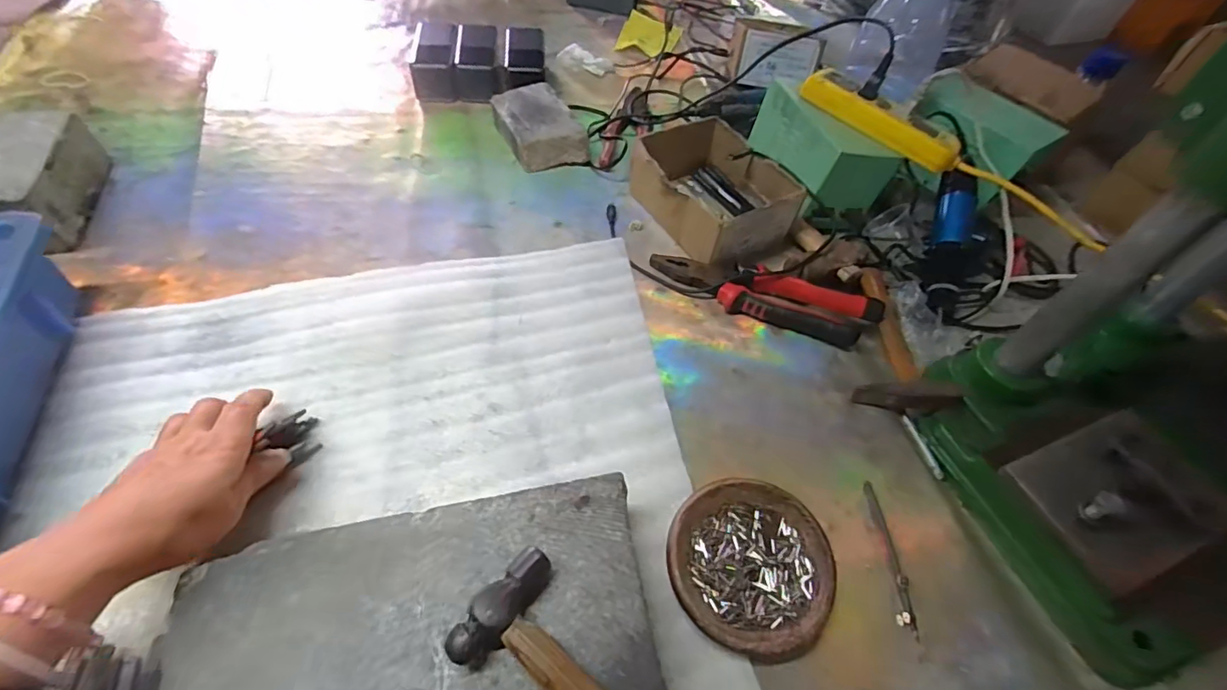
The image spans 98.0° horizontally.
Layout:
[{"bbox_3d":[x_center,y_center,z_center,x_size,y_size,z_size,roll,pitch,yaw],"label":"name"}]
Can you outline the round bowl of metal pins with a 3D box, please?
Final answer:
[{"bbox_3d":[0.094,0.151,0.368,0.109,0.019,0.111,9,51,1],"label":"round bowl of metal pins"}]

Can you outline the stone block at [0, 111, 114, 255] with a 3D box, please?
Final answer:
[{"bbox_3d":[-0.550,-0.146,0.488,0.096,0.064,0.160,-10,53,-14],"label":"stone block"}]

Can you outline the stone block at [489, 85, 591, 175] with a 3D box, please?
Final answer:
[{"bbox_3d":[-0.097,-0.271,0.666,0.088,0.046,0.131,-21,57,-21],"label":"stone block"}]

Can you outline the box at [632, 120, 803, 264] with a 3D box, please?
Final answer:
[{"bbox_3d":[0.110,-0.171,0.588,0.132,0.064,0.165,-21,57,-21],"label":"box"}]

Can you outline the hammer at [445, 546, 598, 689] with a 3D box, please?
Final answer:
[{"bbox_3d":[-0.011,0.177,0.259,0.153,0.019,0.061,38,57,22],"label":"hammer"}]

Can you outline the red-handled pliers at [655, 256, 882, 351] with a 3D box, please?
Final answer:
[{"bbox_3d":[0.147,-0.051,0.524,0.219,0.025,0.052,16,52,6],"label":"red-handled pliers"}]

